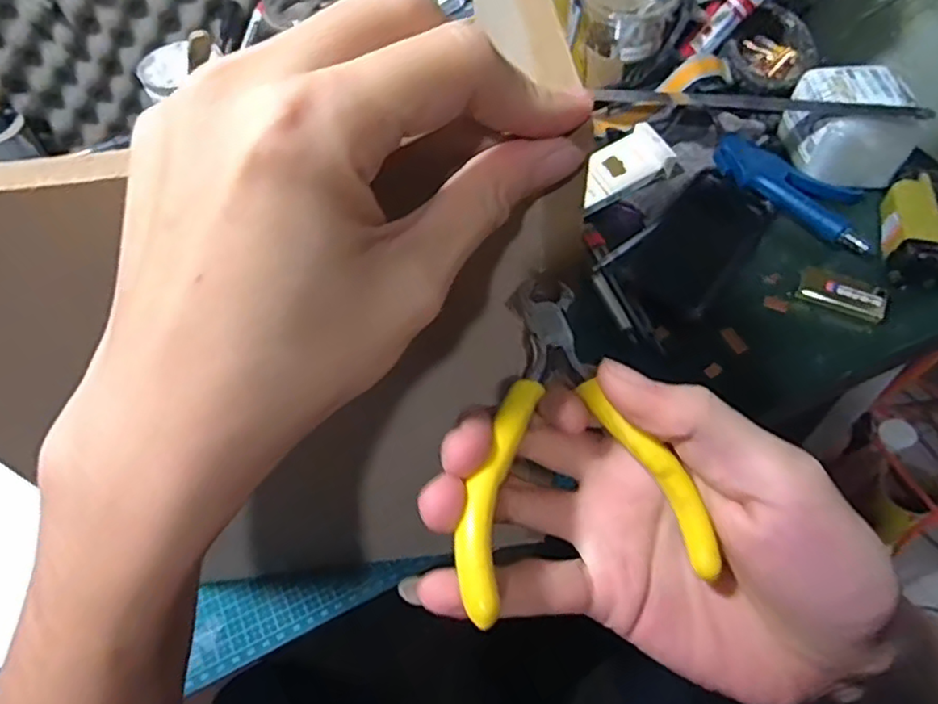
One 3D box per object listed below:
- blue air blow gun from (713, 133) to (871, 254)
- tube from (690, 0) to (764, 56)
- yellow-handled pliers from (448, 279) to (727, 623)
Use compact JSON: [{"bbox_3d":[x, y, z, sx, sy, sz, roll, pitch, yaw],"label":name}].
[{"bbox_3d":[0.305,-0.156,0.606,0.154,0.029,0.084,25,60,20],"label":"blue air blow gun"},{"bbox_3d":[0.275,-0.354,0.659,0.025,0.103,0.029,13,42,-40],"label":"tube"},{"bbox_3d":[0.027,0.024,0.191,0.072,0.014,0.093,-2,64,-20],"label":"yellow-handled pliers"}]

